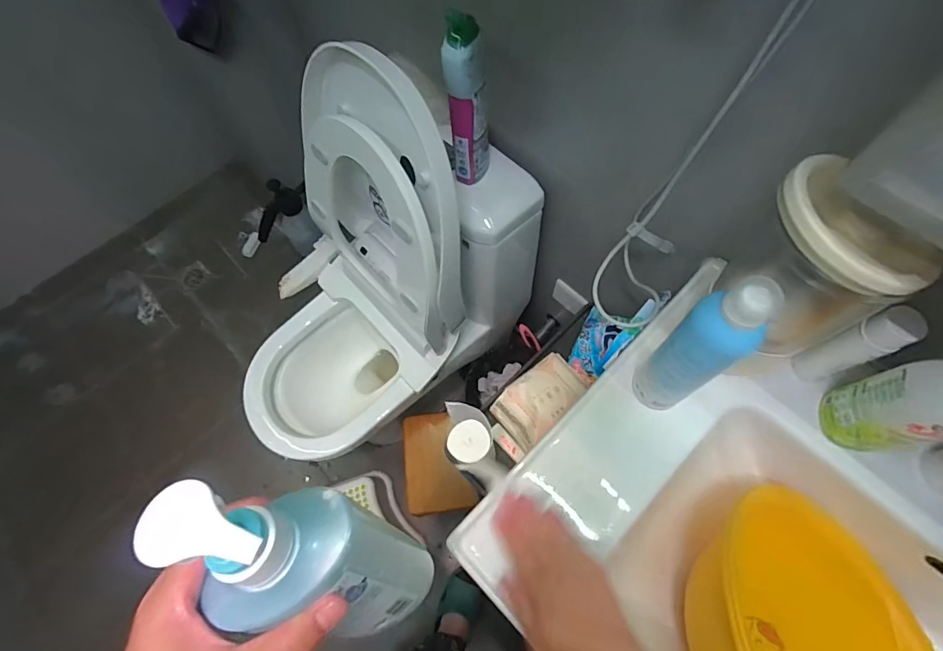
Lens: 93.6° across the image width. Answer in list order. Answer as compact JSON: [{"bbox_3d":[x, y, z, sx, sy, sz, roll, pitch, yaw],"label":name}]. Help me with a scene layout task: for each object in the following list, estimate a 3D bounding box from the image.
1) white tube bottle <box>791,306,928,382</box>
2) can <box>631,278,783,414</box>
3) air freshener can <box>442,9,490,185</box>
[{"bbox_3d":[0.410,0.027,0.476,0.039,0.143,0.043,-23,67,-7],"label":"white tube bottle"},{"bbox_3d":[0.221,0.030,0.436,0.062,0.241,0.059,-30,68,-10],"label":"can"},{"bbox_3d":[-0.003,-0.313,0.648,0.055,0.245,0.061,7,67,6],"label":"air freshener can"}]

